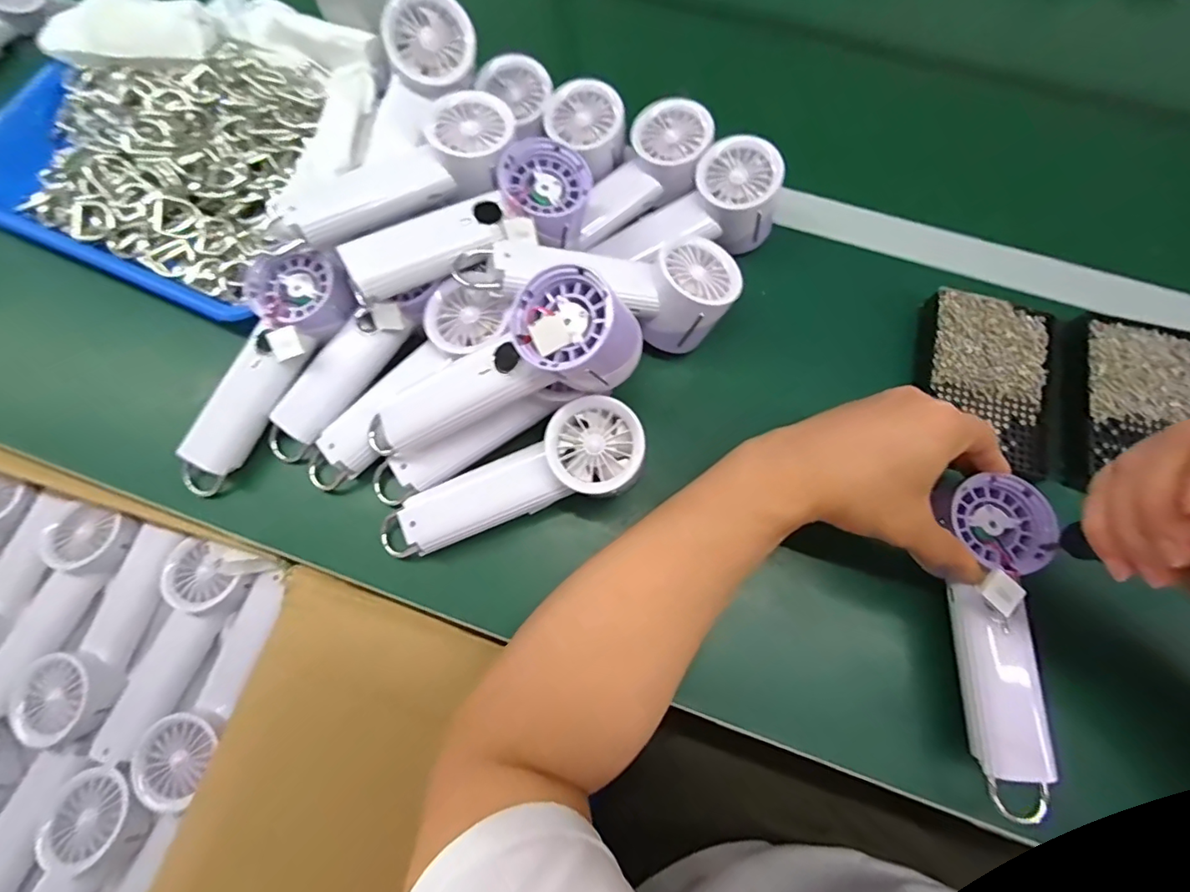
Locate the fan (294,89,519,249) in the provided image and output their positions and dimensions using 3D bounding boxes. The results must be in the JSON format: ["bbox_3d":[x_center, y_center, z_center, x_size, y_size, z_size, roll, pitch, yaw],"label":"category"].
[{"bbox_3d":[-0.136,-0.197,0.388,0.170,0.039,0.073,-23,74,-7],"label":"fan"}]

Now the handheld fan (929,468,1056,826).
[{"bbox_3d":[0.243,0.111,0.324,0.062,0.034,0.187,5,79,2],"label":"handheld fan"}]

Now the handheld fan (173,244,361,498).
[{"bbox_3d":[-0.248,-0.057,0.393,0.071,0.031,0.190,29,87,9],"label":"handheld fan"}]

